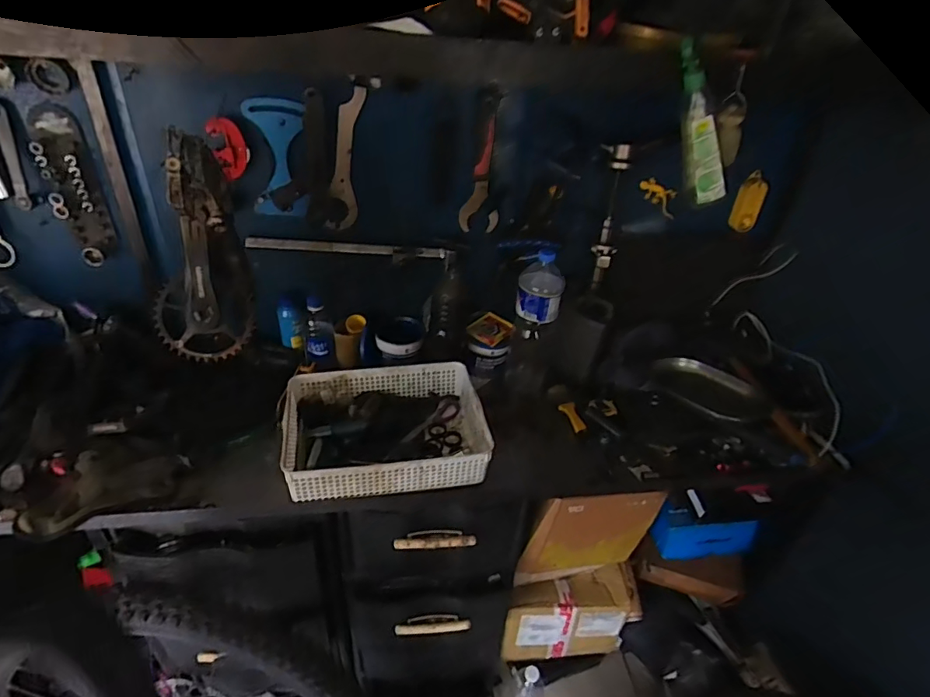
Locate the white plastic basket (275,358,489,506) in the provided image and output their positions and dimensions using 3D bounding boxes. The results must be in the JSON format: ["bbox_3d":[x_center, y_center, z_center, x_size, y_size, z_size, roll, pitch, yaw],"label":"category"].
[{"bbox_3d":[-0.138,0.138,0.892,0.324,0.075,0.252,-4,36,-13],"label":"white plastic basket"}]

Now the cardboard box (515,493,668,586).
[{"bbox_3d":[0.263,0.398,1.064,0.308,0.294,0.040,-3,36,-13],"label":"cardboard box"}]

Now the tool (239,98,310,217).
[{"bbox_3d":[-0.322,-0.326,0.886,0.093,0.191,0.015,-3,36,-12],"label":"tool"}]

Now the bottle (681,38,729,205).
[{"bbox_3d":[0.333,-0.314,0.728,0.046,0.227,0.046,-13,31,18],"label":"bottle"}]

